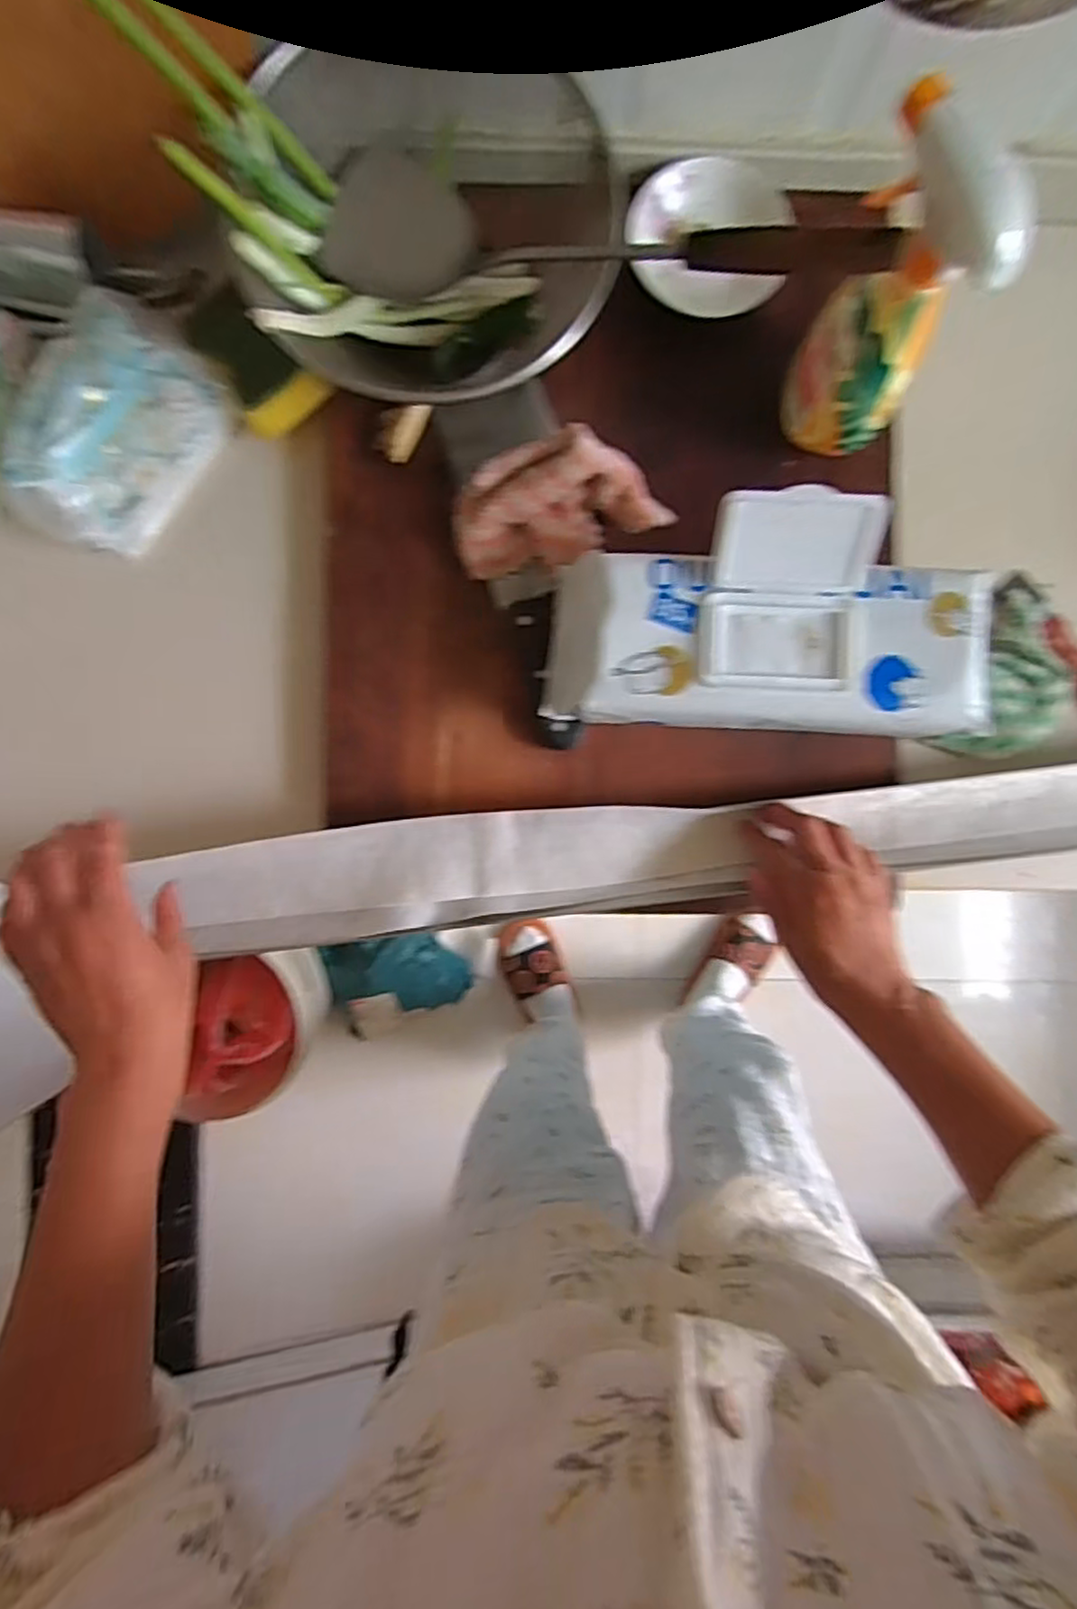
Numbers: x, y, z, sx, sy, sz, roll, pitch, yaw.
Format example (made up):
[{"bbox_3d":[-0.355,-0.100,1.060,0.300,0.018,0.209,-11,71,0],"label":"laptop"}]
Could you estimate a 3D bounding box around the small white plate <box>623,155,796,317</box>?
[{"bbox_3d":[0.129,-0.409,0.517,0.122,0.031,0.098,-5,90,-2],"label":"small white plate"}]

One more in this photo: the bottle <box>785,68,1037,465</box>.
[{"bbox_3d":[0.211,-0.300,0.425,0.061,0.175,0.101,-11,90,-2],"label":"bottle"}]

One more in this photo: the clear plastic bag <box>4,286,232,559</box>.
[{"bbox_3d":[-0.300,-0.261,0.500,0.086,0.080,0.166,33,89,-1],"label":"clear plastic bag"}]

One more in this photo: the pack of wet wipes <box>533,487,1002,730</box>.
[{"bbox_3d":[0.161,-0.119,0.463,0.302,0.071,0.135,2,90,-2],"label":"pack of wet wipes"}]

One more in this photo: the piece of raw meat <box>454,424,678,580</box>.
[{"bbox_3d":[0.017,-0.214,0.502,0.151,0.058,0.072,-9,90,-2],"label":"piece of raw meat"}]

